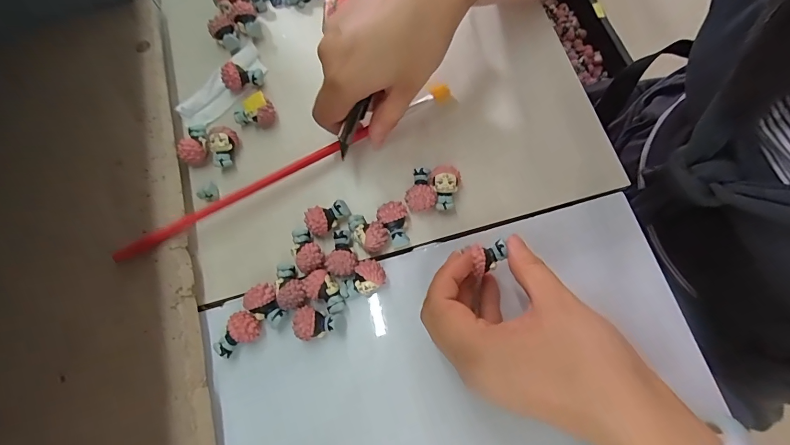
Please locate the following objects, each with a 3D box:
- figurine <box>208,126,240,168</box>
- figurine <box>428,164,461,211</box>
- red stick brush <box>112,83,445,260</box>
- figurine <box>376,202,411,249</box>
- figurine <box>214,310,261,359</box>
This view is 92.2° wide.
[{"bbox_3d":[-0.123,-0.053,0.273,0.016,0.017,0.027,9,75,6],"label":"figurine"},{"bbox_3d":[0.032,-0.023,0.252,0.020,0.018,0.029,12,75,7],"label":"figurine"},{"bbox_3d":[-0.067,-0.037,0.257,0.245,0.014,0.015,-31,76,-7],"label":"red stick brush"},{"bbox_3d":[0.000,0.003,0.248,0.018,0.016,0.029,-12,74,0],"label":"figurine"},{"bbox_3d":[-0.098,0.068,0.233,0.029,0.015,0.019,-33,75,-6],"label":"figurine"}]

